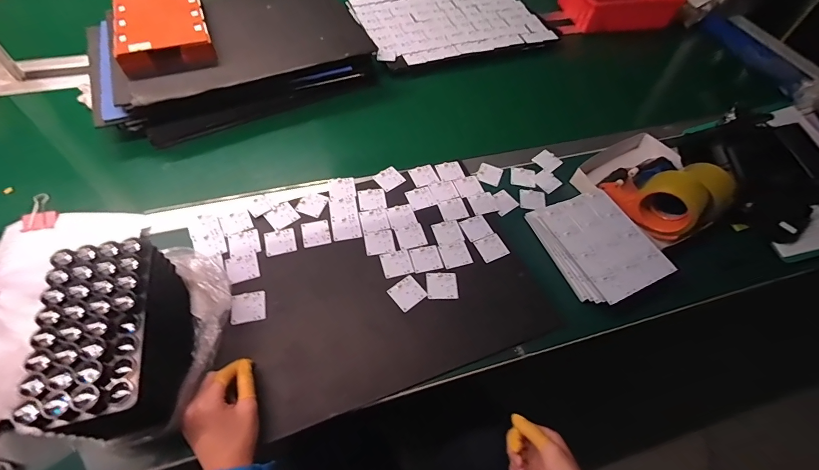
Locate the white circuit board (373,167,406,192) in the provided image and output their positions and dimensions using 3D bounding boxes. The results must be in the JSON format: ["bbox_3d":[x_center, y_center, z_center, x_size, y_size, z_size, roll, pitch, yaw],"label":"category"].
[{"bbox_3d":[-0.039,-0.109,0.718,0.046,0.006,0.046,-36,65,-25],"label":"white circuit board"}]

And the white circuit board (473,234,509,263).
[{"bbox_3d":[0.142,0.021,0.650,0.050,0.004,0.046,-20,60,-17],"label":"white circuit board"}]

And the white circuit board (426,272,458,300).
[{"bbox_3d":[0.053,0.080,0.605,0.049,0.004,0.045,-1,56,-5],"label":"white circuit board"}]

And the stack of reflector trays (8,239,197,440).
[{"bbox_3d":[-0.340,0.131,0.454,0.110,0.147,0.202,-13,58,-13],"label":"stack of reflector trays"}]

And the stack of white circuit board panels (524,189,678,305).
[{"bbox_3d":[0.316,0.017,0.639,0.145,0.057,0.200,-18,59,-16],"label":"stack of white circuit board panels"}]

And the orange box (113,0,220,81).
[{"bbox_3d":[-0.515,-0.433,0.786,0.174,0.056,0.246,-18,59,-16],"label":"orange box"}]

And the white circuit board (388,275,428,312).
[{"bbox_3d":[-0.003,0.091,0.595,0.048,0.004,0.047,-33,64,-24],"label":"white circuit board"}]

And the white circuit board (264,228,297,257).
[{"bbox_3d":[-0.215,0.011,0.627,0.048,0.004,0.047,-14,58,-13],"label":"white circuit board"}]

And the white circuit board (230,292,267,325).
[{"bbox_3d":[-0.241,0.108,0.563,0.047,0.004,0.047,-9,57,-11],"label":"white circuit board"}]

